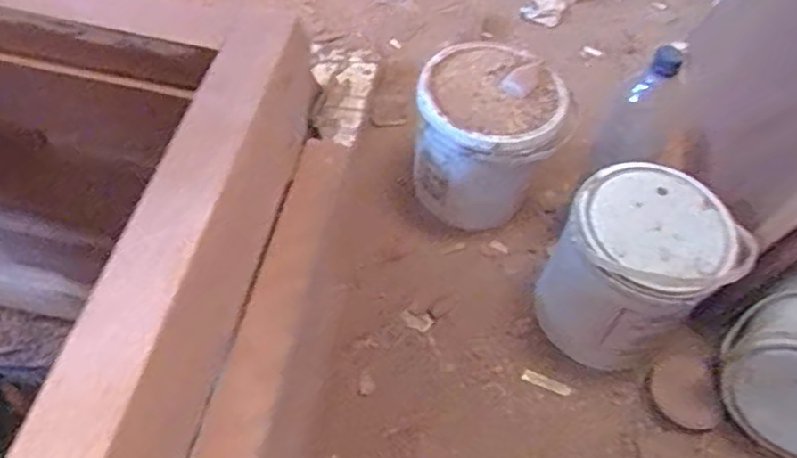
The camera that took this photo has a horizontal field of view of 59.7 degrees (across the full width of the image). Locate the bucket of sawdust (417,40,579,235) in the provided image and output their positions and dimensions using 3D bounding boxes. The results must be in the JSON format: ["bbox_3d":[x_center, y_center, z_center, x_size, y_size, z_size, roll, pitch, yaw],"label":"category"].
[{"bbox_3d":[0.111,-0.111,0.945,0.174,0.214,0.180,3,53,-4],"label":"bucket of sawdust"}]

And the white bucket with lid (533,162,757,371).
[{"bbox_3d":[0.280,0.048,0.838,0.184,0.221,0.171,3,53,-4],"label":"white bucket with lid"}]

